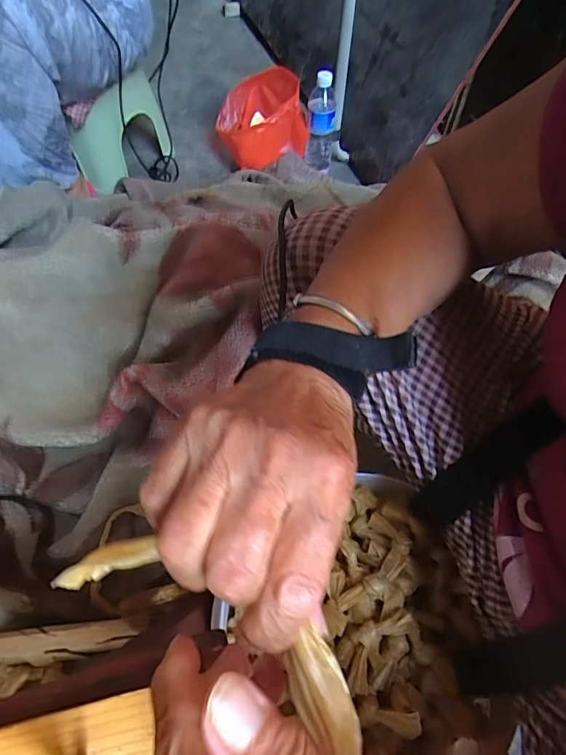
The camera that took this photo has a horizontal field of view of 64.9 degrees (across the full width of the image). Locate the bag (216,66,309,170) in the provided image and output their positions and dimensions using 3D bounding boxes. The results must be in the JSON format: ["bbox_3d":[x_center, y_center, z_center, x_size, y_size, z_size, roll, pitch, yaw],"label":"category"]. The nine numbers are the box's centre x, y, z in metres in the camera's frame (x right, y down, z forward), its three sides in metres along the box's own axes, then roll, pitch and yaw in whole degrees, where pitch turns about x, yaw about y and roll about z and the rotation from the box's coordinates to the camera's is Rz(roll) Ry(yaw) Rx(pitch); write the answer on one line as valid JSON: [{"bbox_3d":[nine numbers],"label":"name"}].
[{"bbox_3d":[-0.049,-0.611,1.065,0.192,0.163,0.161,-17,59,-16],"label":"bag"}]

